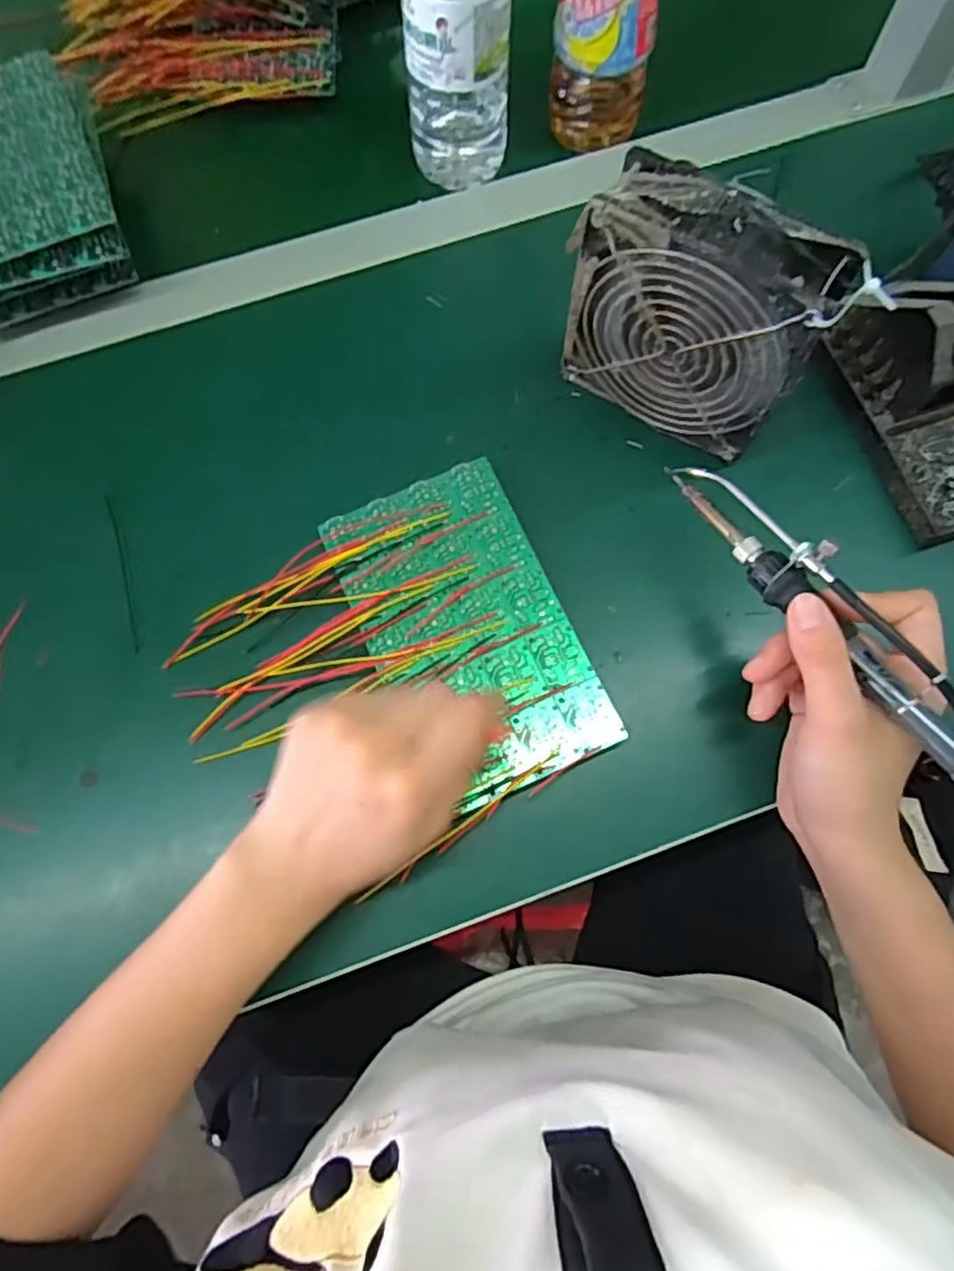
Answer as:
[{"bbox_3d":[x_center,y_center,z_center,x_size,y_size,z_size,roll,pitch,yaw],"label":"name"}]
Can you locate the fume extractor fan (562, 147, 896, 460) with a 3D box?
[{"bbox_3d":[0.112,-0.159,0.349,0.126,0.122,0.045,33,77,9],"label":"fume extractor fan"}]

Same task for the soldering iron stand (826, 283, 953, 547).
[{"bbox_3d":[0.263,-0.131,0.365,0.082,0.068,0.139,-16,75,-4],"label":"soldering iron stand"}]

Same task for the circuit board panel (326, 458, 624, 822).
[{"bbox_3d":[-0.006,-0.005,0.355,0.101,0.008,0.172,-23,77,-6],"label":"circuit board panel"}]

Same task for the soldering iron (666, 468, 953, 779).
[{"bbox_3d":[0.156,-0.008,0.291,0.022,0.026,0.205,-31,65,-8],"label":"soldering iron"}]

